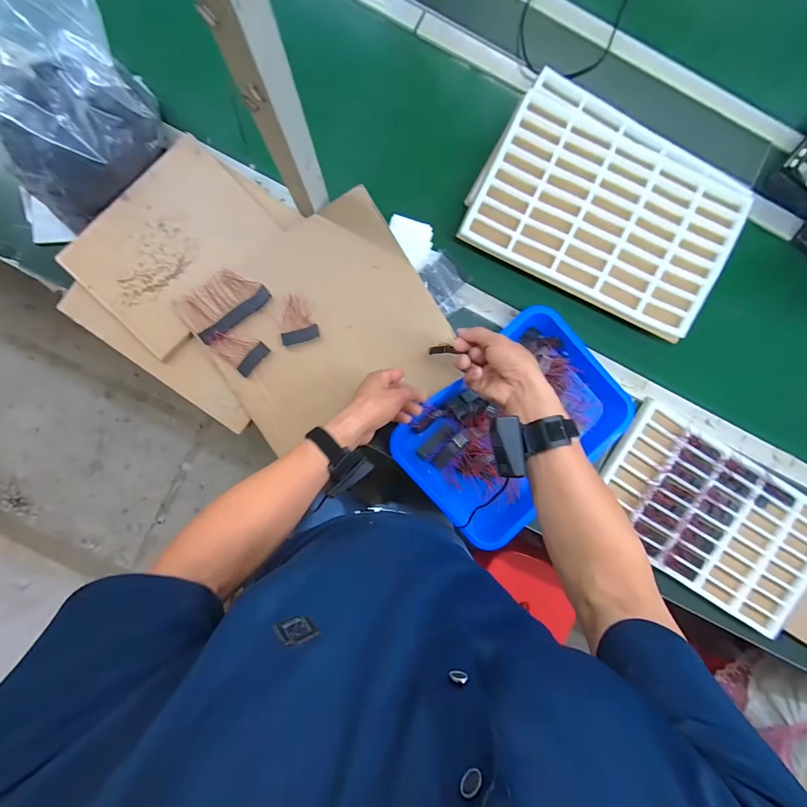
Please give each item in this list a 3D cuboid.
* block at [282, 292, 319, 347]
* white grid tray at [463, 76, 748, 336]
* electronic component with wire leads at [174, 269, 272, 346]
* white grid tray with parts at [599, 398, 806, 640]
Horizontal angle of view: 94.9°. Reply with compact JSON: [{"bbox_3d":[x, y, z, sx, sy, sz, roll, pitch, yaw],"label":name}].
[{"bbox_3d":[-0.173,-0.134,0.596,0.058,0.008,0.076,-17,107,-10],"label":"block"},{"bbox_3d":[0.345,-0.326,0.620,0.408,0.035,0.300,29,90,-2],"label":"white grid tray"},{"bbox_3d":[-0.284,-0.160,0.585,0.125,0.020,0.076,-39,92,-1],"label":"electronic component with wire leads"},{"bbox_3d":[0.554,0.208,0.670,0.428,0.016,0.243,32,90,-2],"label":"white grid tray with parts"}]

